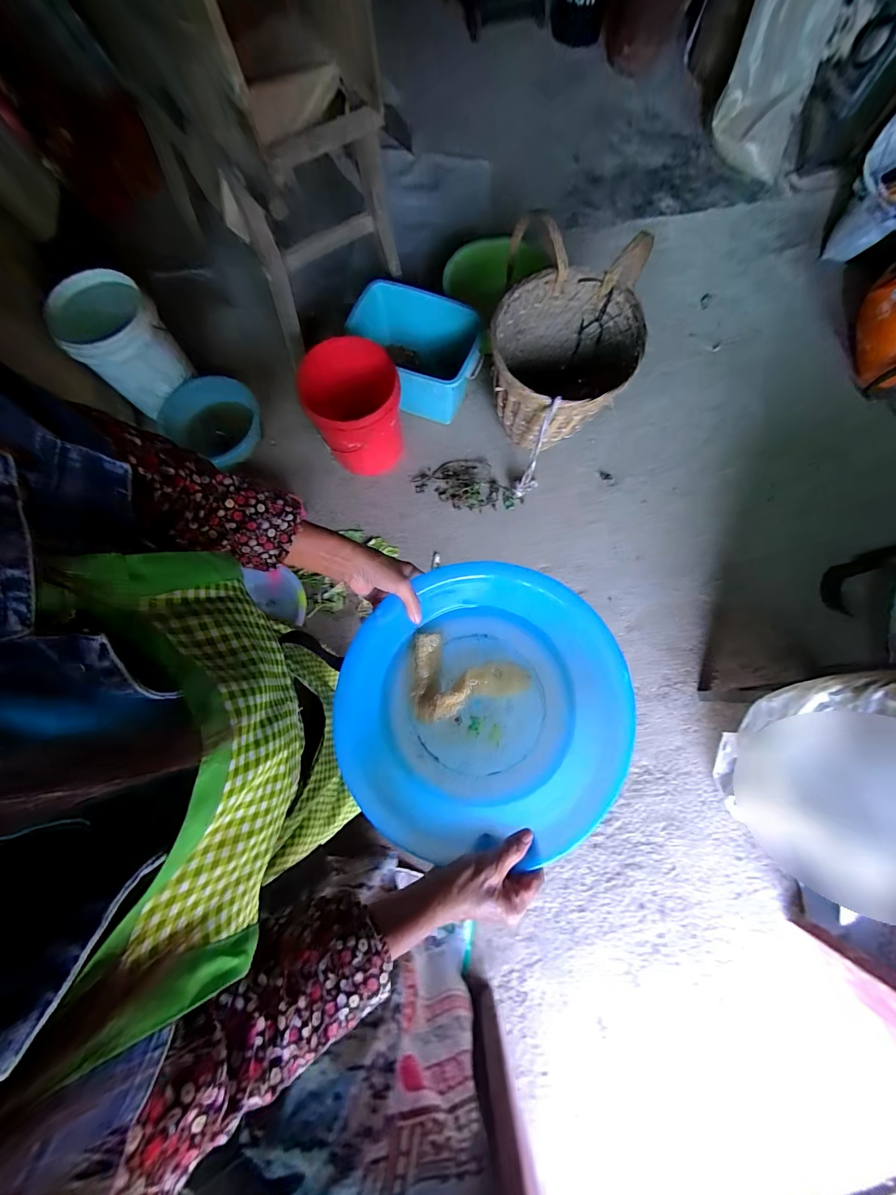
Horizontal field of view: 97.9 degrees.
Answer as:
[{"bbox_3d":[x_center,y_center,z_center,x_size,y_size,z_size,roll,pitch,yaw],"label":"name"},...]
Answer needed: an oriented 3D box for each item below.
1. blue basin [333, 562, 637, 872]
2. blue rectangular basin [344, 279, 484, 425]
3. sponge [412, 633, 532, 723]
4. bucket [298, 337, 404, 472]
[{"bbox_3d":[0.047,0.133,0.505,0.312,0.123,0.336,0,76,-1],"label":"blue basin"},{"bbox_3d":[-0.130,-0.806,1.317,0.443,0.260,0.301,9,76,2],"label":"blue rectangular basin"},{"bbox_3d":[0.023,0.098,0.548,0.159,0.031,0.112,-17,77,-4],"label":"sponge"},{"bbox_3d":[-0.283,-0.576,1.232,0.262,0.317,0.228,-2,76,0],"label":"bucket"}]

